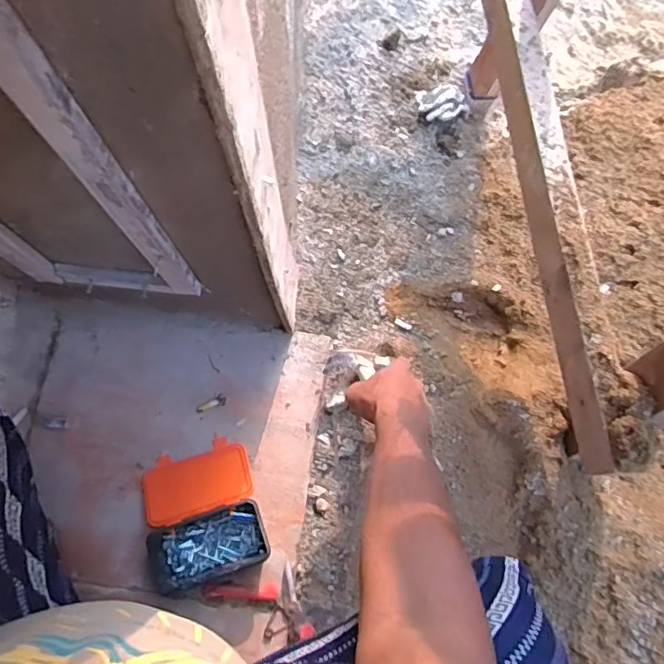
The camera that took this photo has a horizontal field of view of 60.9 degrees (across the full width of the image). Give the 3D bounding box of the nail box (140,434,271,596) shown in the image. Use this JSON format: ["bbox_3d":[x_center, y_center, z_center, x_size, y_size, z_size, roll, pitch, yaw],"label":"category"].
[{"bbox_3d":[-0.175,0.242,0.752,0.153,0.040,0.170,-17,77,-5],"label":"nail box"}]

